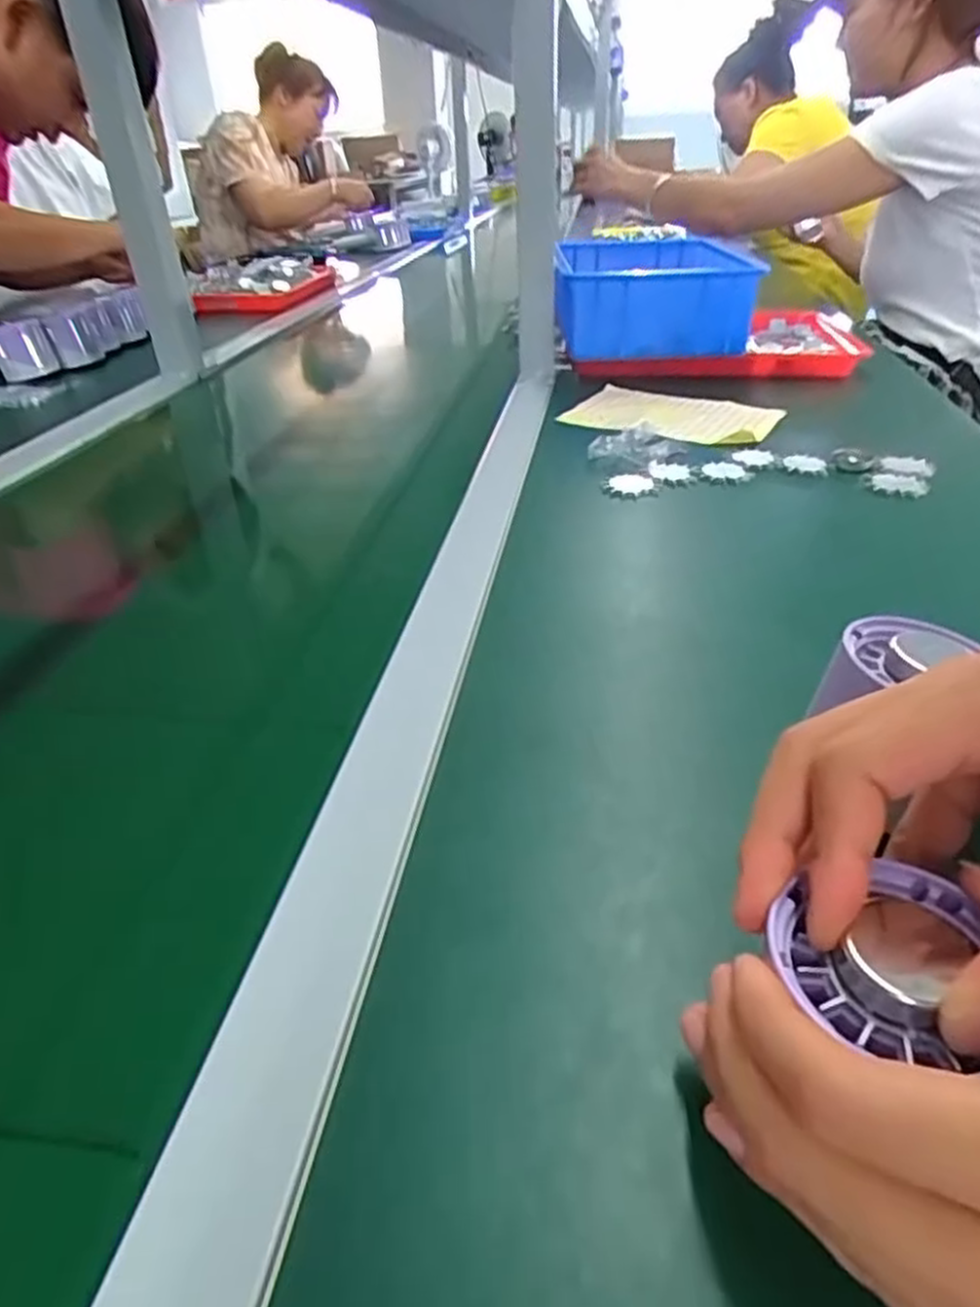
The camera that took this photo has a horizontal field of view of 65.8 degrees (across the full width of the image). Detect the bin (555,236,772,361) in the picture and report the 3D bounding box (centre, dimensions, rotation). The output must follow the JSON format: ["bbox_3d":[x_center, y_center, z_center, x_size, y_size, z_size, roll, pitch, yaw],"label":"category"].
[{"bbox_3d":[0.182,-0.408,0.889,0.195,0.110,0.290,0,35,5],"label":"bin"}]

